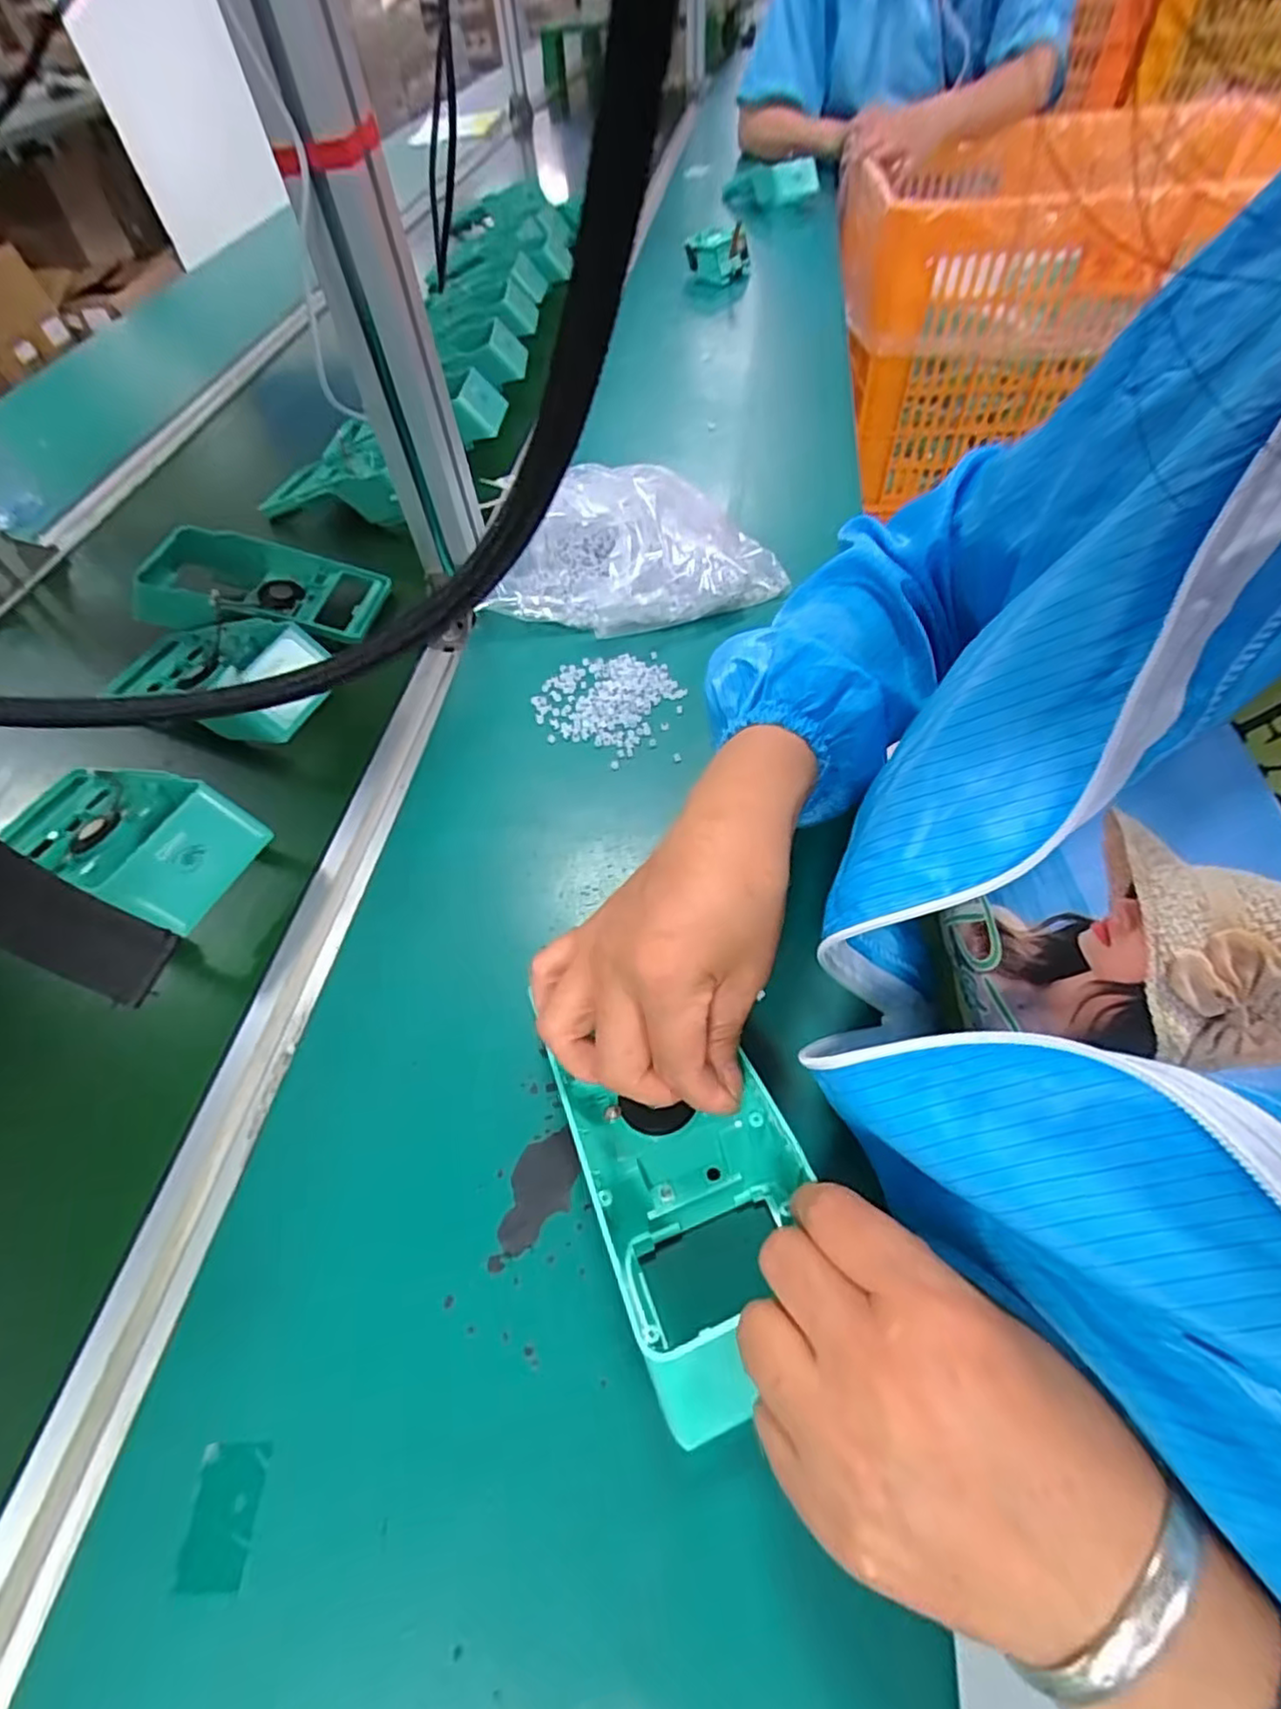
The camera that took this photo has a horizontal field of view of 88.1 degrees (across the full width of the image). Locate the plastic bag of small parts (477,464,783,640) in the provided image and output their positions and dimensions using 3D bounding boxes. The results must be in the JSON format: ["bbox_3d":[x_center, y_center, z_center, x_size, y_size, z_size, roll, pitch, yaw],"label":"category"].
[{"bbox_3d":[-0.008,-0.246,0.520,0.222,0.058,0.147,-7,56,-1],"label":"plastic bag of small parts"}]

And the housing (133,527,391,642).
[{"bbox_3d":[-0.312,-0.213,0.546,0.201,0.063,0.097,8,57,9],"label":"housing"}]

